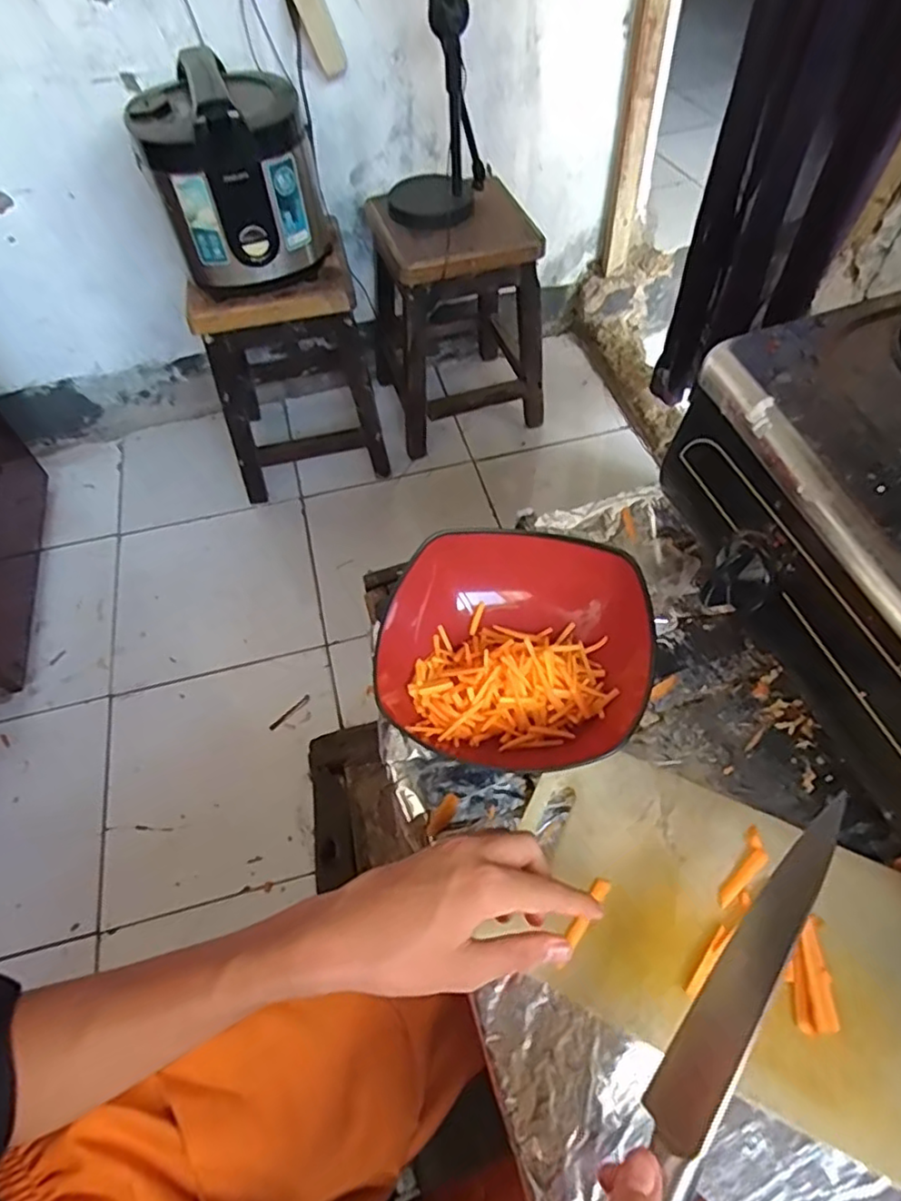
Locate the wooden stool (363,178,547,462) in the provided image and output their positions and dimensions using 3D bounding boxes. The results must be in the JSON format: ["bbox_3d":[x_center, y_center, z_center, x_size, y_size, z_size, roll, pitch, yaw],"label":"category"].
[{"bbox_3d":[0.008,-0.627,1.423,0.318,0.479,0.331,-16,55,-7],"label":"wooden stool"}]

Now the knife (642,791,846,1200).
[{"bbox_3d":[0.111,0.222,0.291,0.023,0.037,0.311,32,61,24],"label":"knife"}]

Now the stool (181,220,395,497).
[{"bbox_3d":[-0.344,-0.536,1.380,0.314,0.451,0.409,-10,54,-3],"label":"stool"}]

